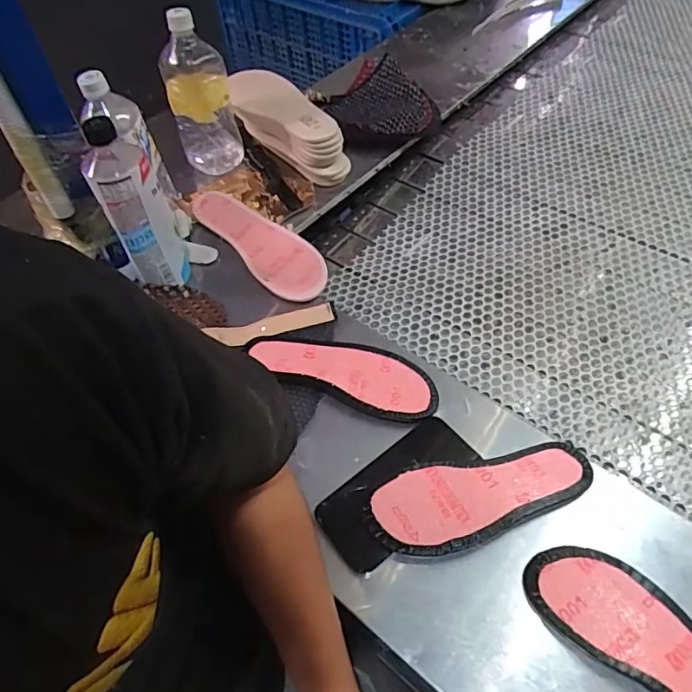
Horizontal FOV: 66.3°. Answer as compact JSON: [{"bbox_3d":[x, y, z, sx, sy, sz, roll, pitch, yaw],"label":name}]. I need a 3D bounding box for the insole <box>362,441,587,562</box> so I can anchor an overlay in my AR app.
[{"bbox_3d":[0.125,0.140,0.488,0.210,0.022,0.075,-15,56,-5],"label":"insole"}]

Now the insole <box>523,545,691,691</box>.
[{"bbox_3d":[0.248,0.236,0.409,0.213,0.018,0.078,35,66,24],"label":"insole"}]

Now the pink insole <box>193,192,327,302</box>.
[{"bbox_3d":[-0.112,-0.145,0.713,0.087,0.018,0.239,-38,61,-19],"label":"pink insole"}]

